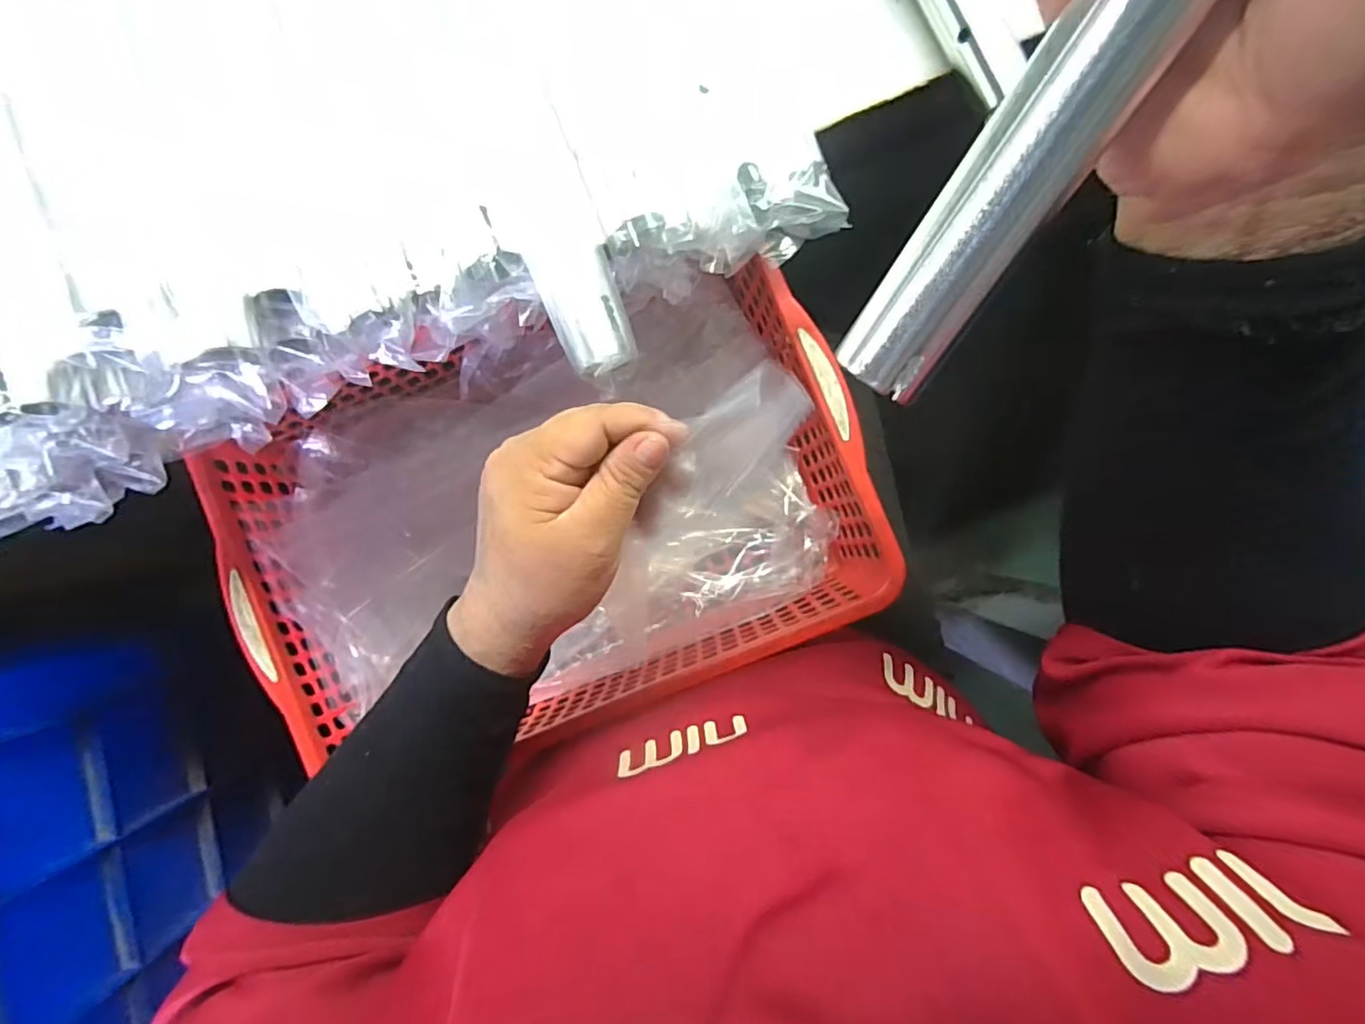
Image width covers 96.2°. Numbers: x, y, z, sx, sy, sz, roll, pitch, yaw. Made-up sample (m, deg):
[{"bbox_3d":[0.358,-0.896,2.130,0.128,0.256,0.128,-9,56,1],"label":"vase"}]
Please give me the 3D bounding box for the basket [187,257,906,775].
[{"bbox_3d":[-0.082,0.000,0.397,0.372,0.089,0.241,-20,89,2],"label":"basket"}]

